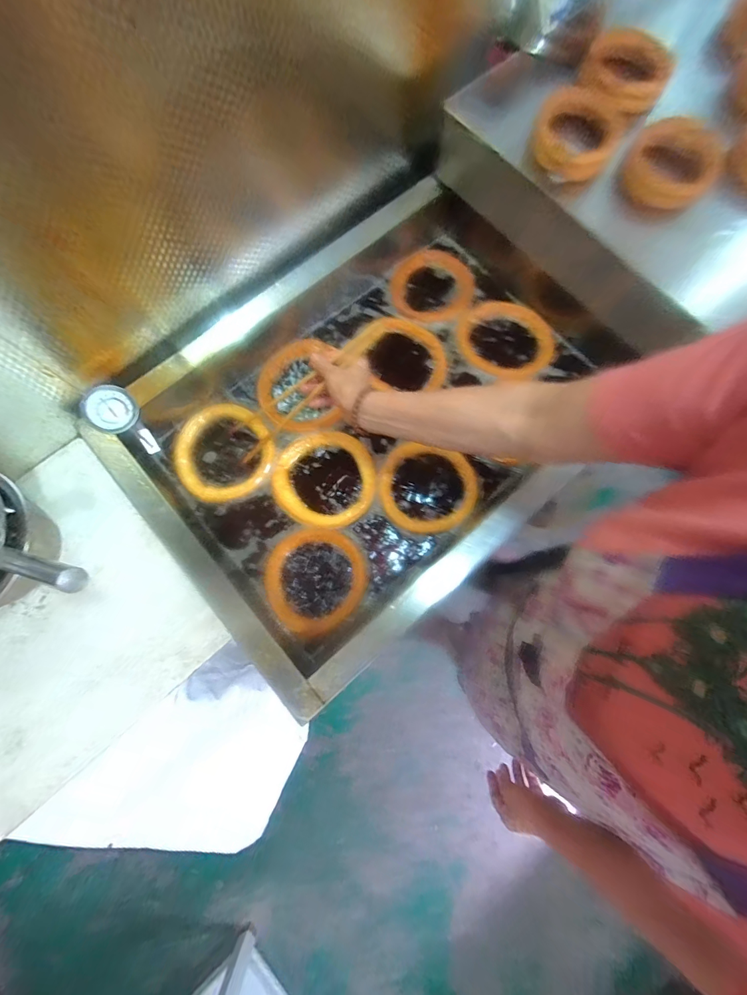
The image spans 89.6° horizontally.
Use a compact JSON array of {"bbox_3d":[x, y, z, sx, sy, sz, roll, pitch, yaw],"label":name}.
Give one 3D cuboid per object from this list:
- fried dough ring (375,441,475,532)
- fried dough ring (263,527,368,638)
[{"bbox_3d":[0.093,-0.015,0.661,0.166,0.016,0.153,0,79,-1],"label":"fried dough ring"},{"bbox_3d":[-0.096,0.132,0.616,0.162,0.015,0.166,0,79,-1],"label":"fried dough ring"}]

